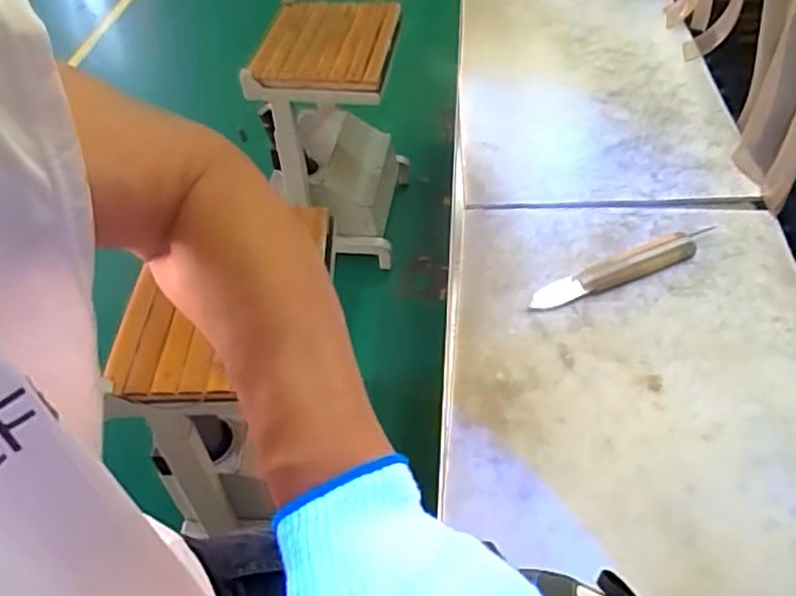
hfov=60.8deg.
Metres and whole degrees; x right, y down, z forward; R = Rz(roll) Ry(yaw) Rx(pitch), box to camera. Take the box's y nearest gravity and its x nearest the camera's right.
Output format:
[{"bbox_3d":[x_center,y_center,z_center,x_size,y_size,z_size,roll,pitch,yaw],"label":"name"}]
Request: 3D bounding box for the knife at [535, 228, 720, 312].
[{"bbox_3d":[0.203,-0.027,0.604,0.184,0.016,0.028,-19,48,-12],"label":"knife"}]

